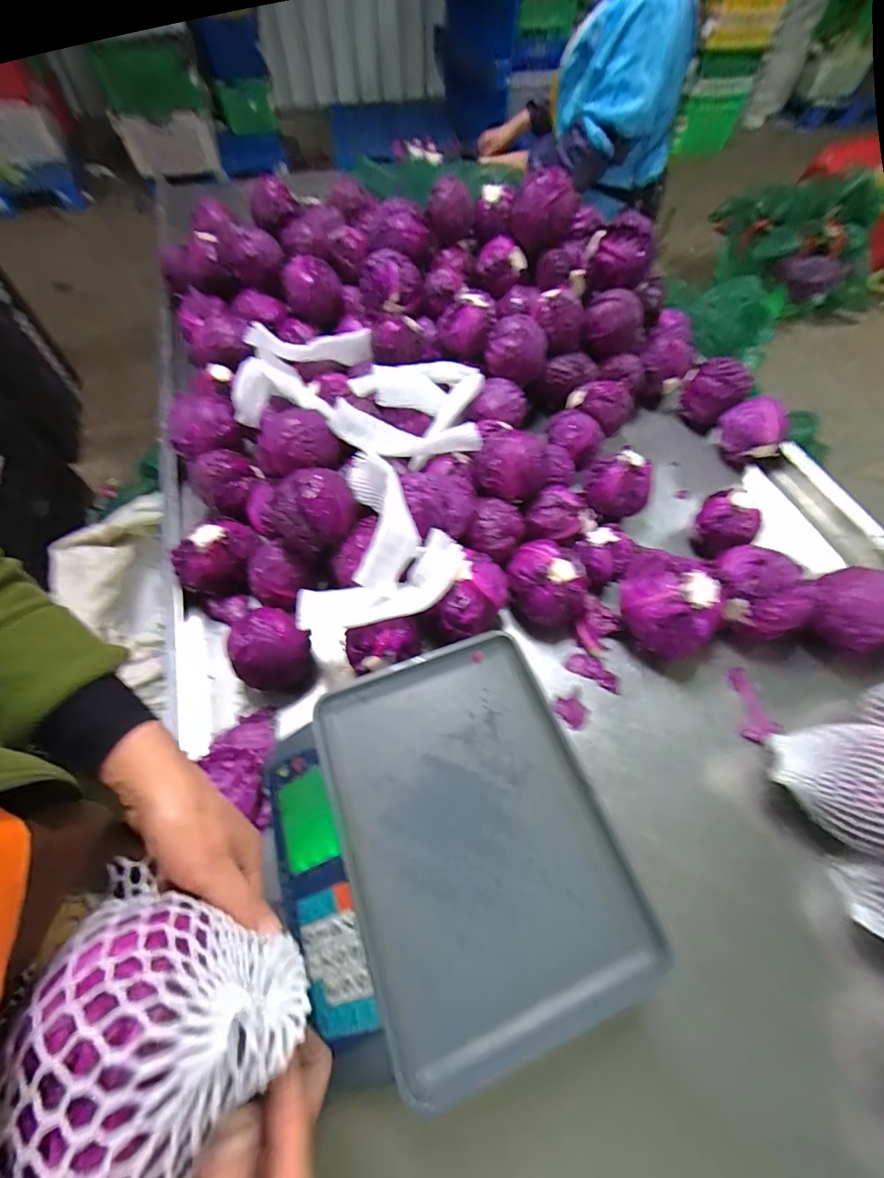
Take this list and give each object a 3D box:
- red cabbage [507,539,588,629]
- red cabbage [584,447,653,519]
[{"bbox_3d":[0.146,-0.010,0.650,0.096,0.100,0.114,-8,61,-6],"label":"red cabbage"},{"bbox_3d":[0.293,-0.175,0.751,0.103,0.094,0.099,12,61,5],"label":"red cabbage"}]

